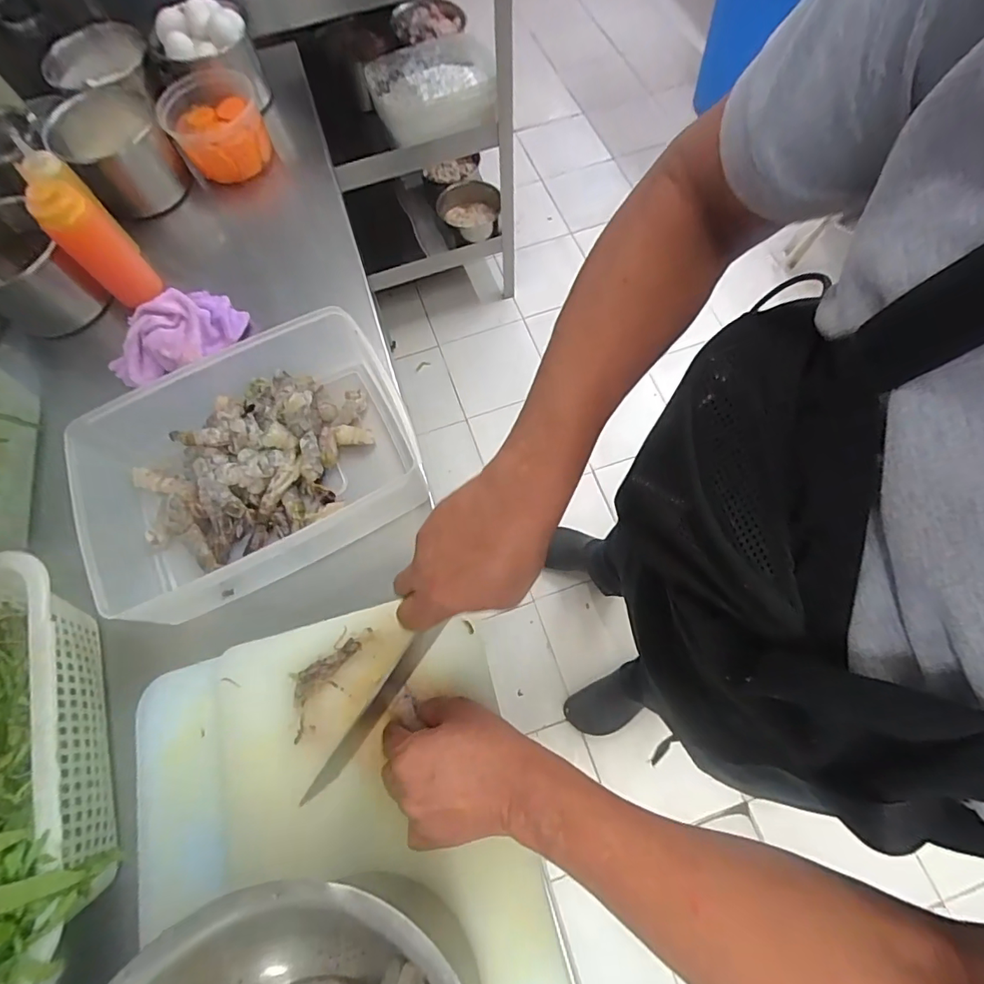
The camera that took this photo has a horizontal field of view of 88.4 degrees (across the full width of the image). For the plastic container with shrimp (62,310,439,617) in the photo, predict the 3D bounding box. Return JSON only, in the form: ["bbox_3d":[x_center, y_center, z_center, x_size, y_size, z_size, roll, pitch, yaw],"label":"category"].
[{"bbox_3d":[-0.270,-0.028,0.568,0.349,0.094,0.251,-26,70,-8],"label":"plastic container with shrimp"}]

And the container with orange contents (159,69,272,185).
[{"bbox_3d":[-0.420,-0.555,0.789,0.138,0.124,0.114,-26,70,-8],"label":"container with orange contents"}]

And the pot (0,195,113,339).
[{"bbox_3d":[-0.626,-0.290,0.681,0.123,0.123,0.114,-40,72,-12],"label":"pot"}]

